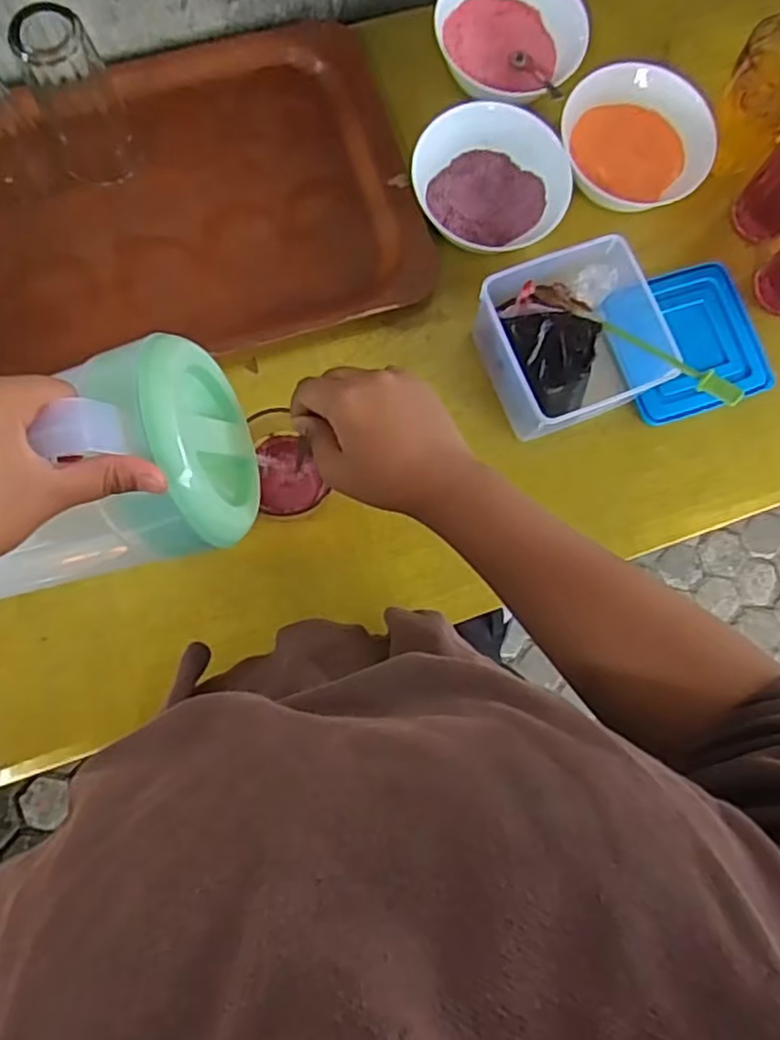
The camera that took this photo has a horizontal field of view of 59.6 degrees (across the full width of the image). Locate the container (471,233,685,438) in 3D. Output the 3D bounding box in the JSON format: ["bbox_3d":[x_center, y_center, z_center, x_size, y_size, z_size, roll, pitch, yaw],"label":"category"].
[{"bbox_3d":[0.159,-0.158,0.602,0.146,0.080,0.136,-23,85,-7],"label":"container"}]

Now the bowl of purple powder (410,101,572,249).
[{"bbox_3d":[0.092,-0.311,0.622,0.136,0.055,0.110,-6,83,-5],"label":"bowl of purple powder"}]

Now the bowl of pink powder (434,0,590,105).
[{"bbox_3d":[0.111,-0.462,0.645,0.113,0.051,0.133,-42,88,-8],"label":"bowl of pink powder"}]

